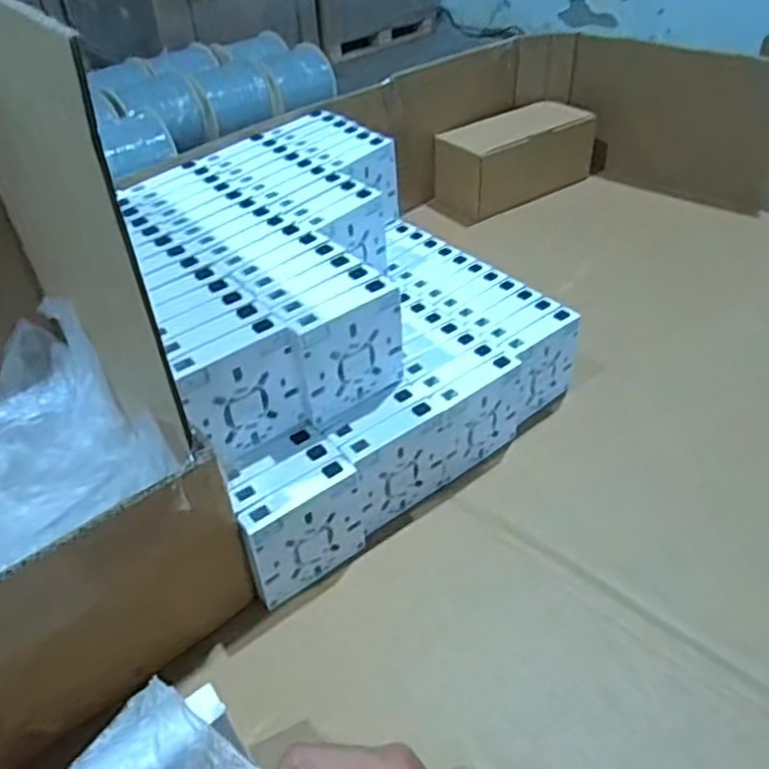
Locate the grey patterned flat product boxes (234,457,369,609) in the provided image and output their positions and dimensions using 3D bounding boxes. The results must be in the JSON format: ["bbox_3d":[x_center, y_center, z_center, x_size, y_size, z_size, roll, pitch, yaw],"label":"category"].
[{"bbox_3d":[-0.055,0.104,0.480,0.089,0.083,0.023,-29,47,-27],"label":"grey patterned flat product boxes"}]

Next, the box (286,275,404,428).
[{"bbox_3d":[-0.022,-0.025,0.499,0.093,0.088,0.023,-26,46,-25],"label":"box"}]

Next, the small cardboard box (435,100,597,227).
[{"bbox_3d":[0.184,-0.315,0.940,0.213,0.104,0.101,-23,44,-23],"label":"small cardboard box"}]

